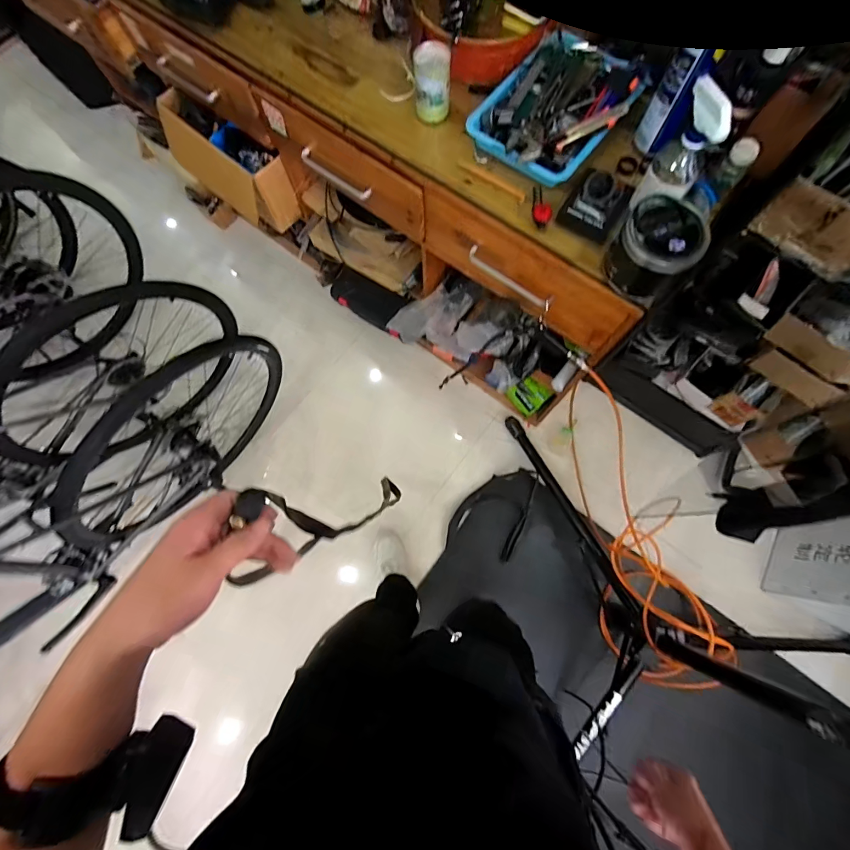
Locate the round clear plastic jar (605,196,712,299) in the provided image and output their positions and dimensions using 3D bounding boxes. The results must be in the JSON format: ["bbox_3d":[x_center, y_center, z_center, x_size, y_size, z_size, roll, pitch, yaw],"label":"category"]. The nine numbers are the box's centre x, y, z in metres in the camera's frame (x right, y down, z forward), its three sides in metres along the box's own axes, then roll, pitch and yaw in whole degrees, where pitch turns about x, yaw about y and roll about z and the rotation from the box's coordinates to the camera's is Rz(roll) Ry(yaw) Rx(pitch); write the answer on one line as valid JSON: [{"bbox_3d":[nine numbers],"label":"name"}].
[{"bbox_3d":[0.375,-0.290,0.662,0.119,0.098,0.123,0,76,1],"label":"round clear plastic jar"}]

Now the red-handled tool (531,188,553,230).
[{"bbox_3d":[0.211,-0.399,0.738,0.025,0.038,0.080,-2,76,0],"label":"red-handled tool"}]

